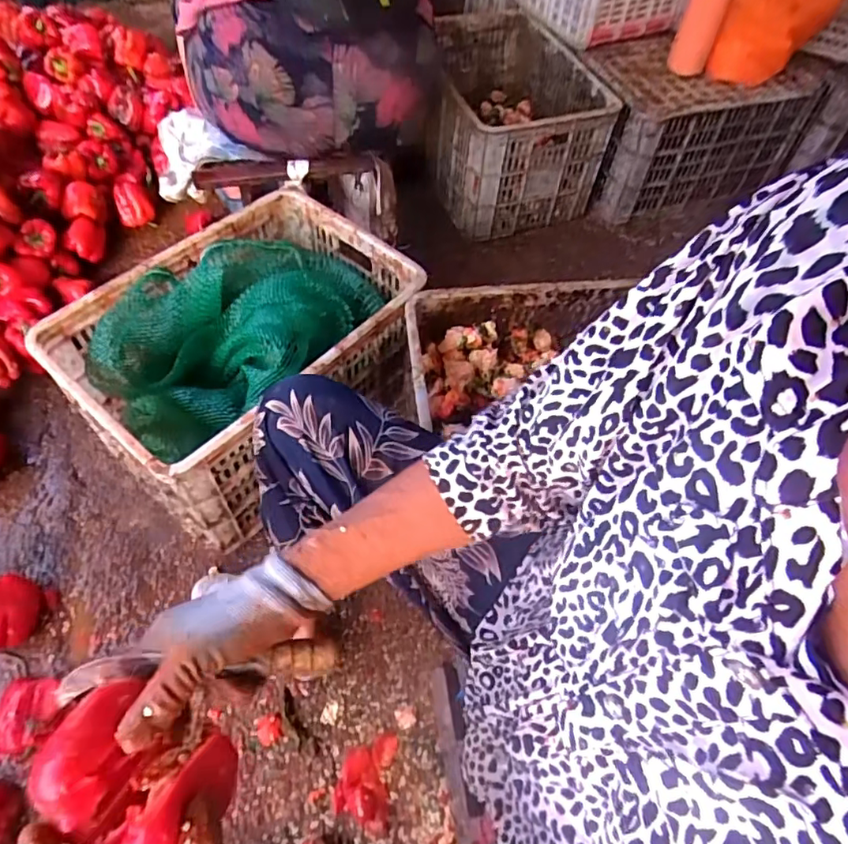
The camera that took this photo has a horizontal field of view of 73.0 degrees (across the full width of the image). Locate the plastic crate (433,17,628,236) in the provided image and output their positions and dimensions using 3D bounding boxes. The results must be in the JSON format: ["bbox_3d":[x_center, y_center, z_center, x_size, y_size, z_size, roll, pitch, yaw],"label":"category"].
[{"bbox_3d":[0.196,-0.753,1.448,0.368,0.286,0.529,-7,56,-11],"label":"plastic crate"}]

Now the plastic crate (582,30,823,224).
[{"bbox_3d":[0.646,-0.746,1.449,0.515,0.281,0.307,-13,57,-14],"label":"plastic crate"}]

